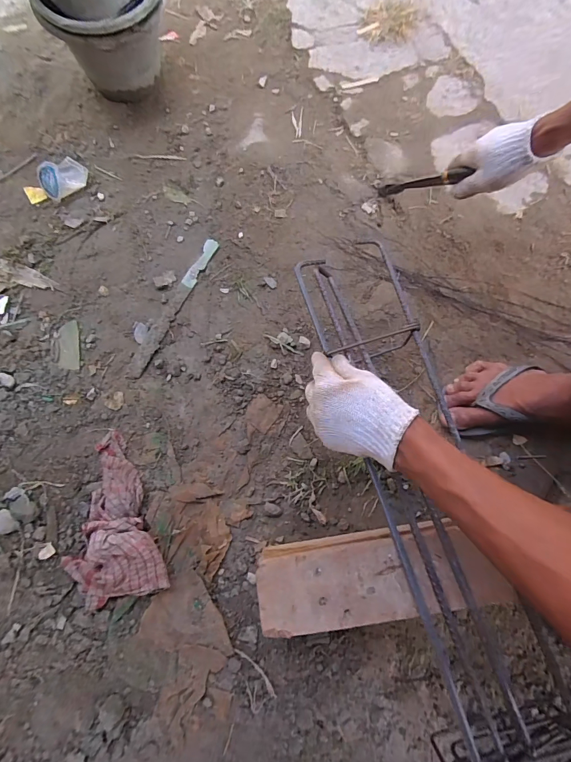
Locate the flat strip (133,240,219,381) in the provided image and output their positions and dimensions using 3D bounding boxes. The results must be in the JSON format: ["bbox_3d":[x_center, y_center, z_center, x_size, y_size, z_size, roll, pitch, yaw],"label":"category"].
[{"bbox_3d":[-0.210,-0.144,0.695,0.028,0.013,0.300,24,76,7],"label":"flat strip"}]

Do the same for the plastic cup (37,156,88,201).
[{"bbox_3d":[-0.467,-0.429,0.765,0.096,0.051,0.069,-40,78,-10],"label":"plastic cup"}]

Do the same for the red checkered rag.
[{"bbox_3d":[-0.287,0.213,0.556,0.145,0.065,0.253,-25,75,-6],"label":"red checkered rag"}]

